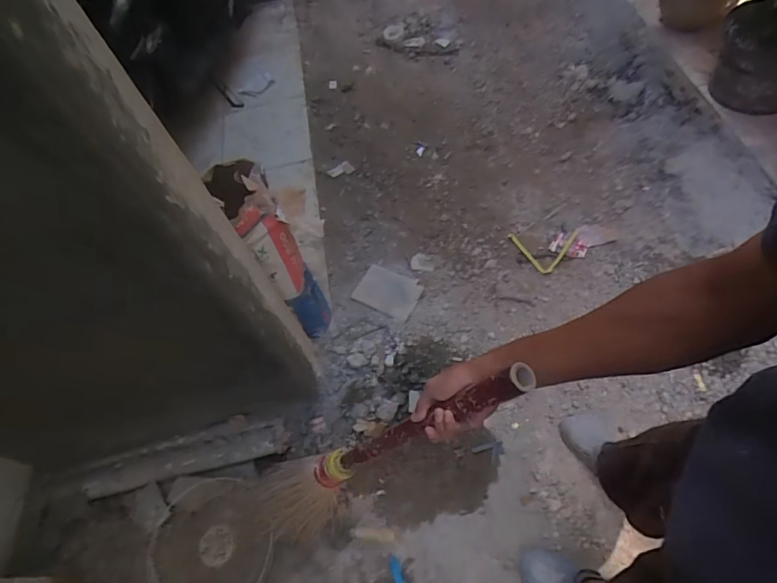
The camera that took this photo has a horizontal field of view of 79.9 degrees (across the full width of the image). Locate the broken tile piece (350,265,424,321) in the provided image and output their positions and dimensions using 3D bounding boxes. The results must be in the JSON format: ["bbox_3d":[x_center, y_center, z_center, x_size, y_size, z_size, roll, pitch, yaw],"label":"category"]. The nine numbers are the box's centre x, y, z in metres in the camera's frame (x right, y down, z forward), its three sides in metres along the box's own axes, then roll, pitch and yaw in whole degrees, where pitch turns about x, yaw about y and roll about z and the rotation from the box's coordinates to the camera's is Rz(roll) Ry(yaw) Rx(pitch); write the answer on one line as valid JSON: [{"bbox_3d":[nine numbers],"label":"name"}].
[{"bbox_3d":[-0.003,-0.003,1.761,0.239,0.011,0.178,21,60,23],"label":"broken tile piece"}]

